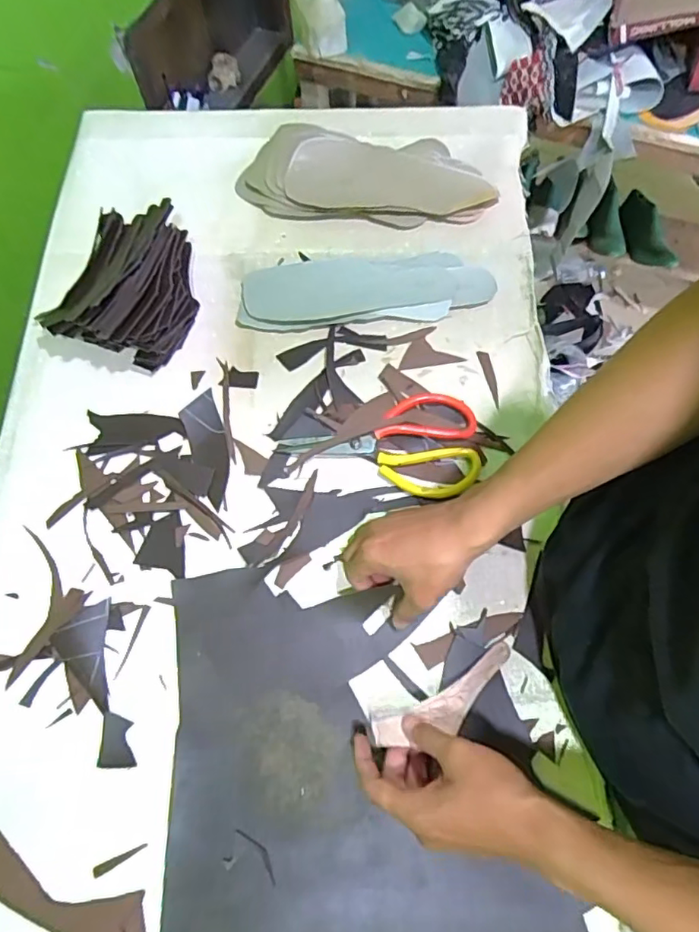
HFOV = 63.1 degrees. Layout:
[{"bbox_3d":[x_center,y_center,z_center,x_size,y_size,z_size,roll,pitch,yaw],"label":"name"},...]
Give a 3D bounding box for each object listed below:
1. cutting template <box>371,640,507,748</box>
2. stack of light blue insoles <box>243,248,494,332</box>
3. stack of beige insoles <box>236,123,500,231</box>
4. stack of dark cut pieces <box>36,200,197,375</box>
[{"bbox_3d":[0.087,0.203,0.491,0.150,0.009,0.037,-19,64,-27],"label":"cutting template"},{"bbox_3d":[0.020,-0.217,0.683,0.300,0.026,0.098,-6,68,-1],"label":"stack of light blue insoles"},{"bbox_3d":[0.022,-0.378,0.742,0.322,0.042,0.129,4,68,3],"label":"stack of beige insoles"},{"bbox_3d":[-0.243,-0.208,0.639,0.149,0.094,0.172,14,69,6],"label":"stack of dark cut pieces"}]

